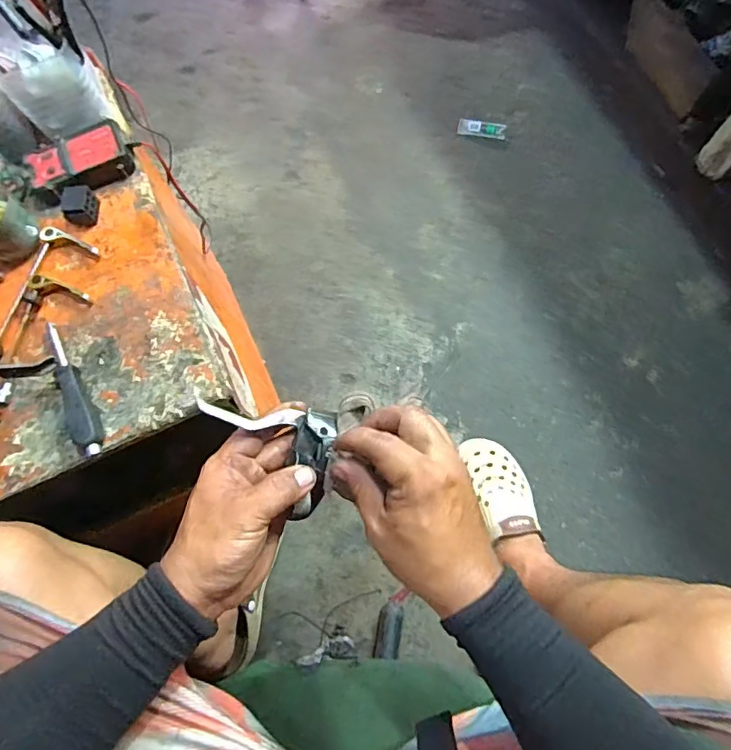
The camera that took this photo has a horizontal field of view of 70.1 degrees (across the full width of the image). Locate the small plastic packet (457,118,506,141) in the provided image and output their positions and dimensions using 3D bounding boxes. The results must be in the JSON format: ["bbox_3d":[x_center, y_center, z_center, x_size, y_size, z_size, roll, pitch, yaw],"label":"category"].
[{"bbox_3d":[0.256,-0.543,1.148,0.101,0.007,0.036,11,74,5],"label":"small plastic packet"}]

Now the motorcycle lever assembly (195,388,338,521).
[{"bbox_3d":[-0.063,0.045,0.412,0.074,0.043,0.115,-40,76,-9],"label":"motorcycle lever assembly"}]

